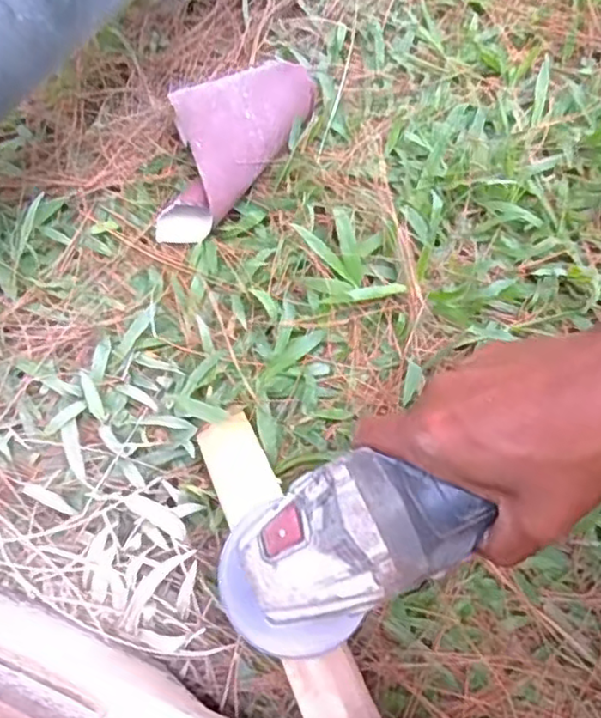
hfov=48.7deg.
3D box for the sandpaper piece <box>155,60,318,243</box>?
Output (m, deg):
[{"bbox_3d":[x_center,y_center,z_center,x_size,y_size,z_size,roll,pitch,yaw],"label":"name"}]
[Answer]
[{"bbox_3d":[-0.062,-0.163,0.497,0.083,0.031,0.159,34,91,13],"label":"sandpaper piece"}]

